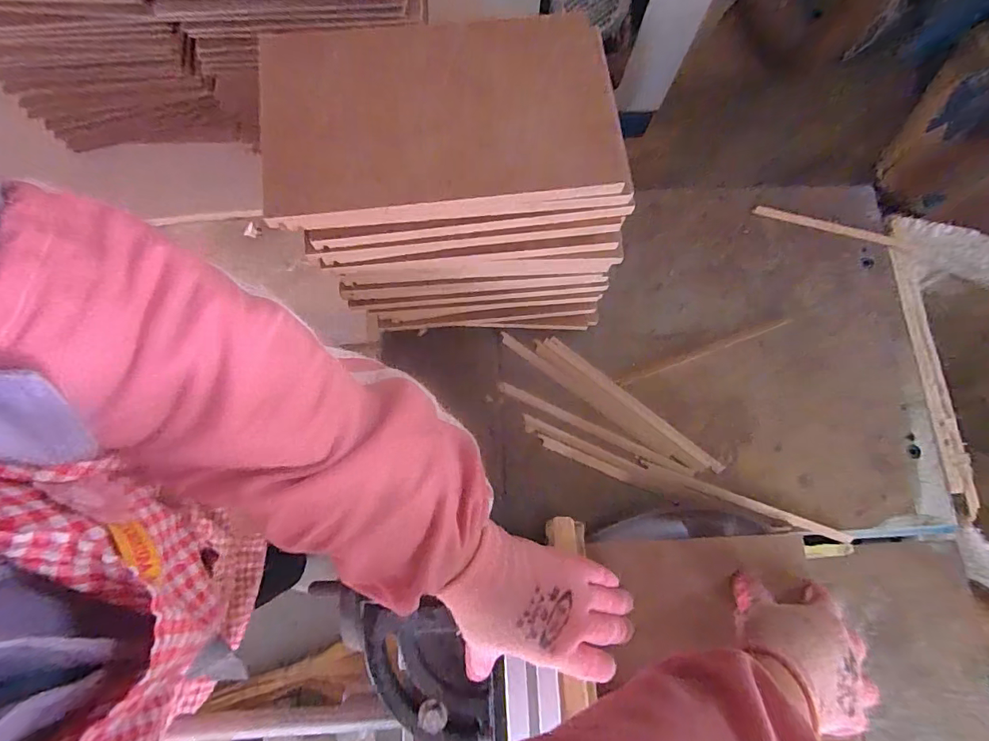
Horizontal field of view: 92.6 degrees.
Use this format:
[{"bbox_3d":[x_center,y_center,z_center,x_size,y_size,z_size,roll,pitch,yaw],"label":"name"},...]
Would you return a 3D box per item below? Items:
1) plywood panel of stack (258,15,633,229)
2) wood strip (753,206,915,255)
[{"bbox_3d":[-0.030,-0.147,0.268,0.192,0.015,0.111,-7,84,-4],"label":"plywood panel of stack"},{"bbox_3d":[0.359,-0.151,0.500,0.169,0.006,0.014,15,77,2],"label":"wood strip"}]

